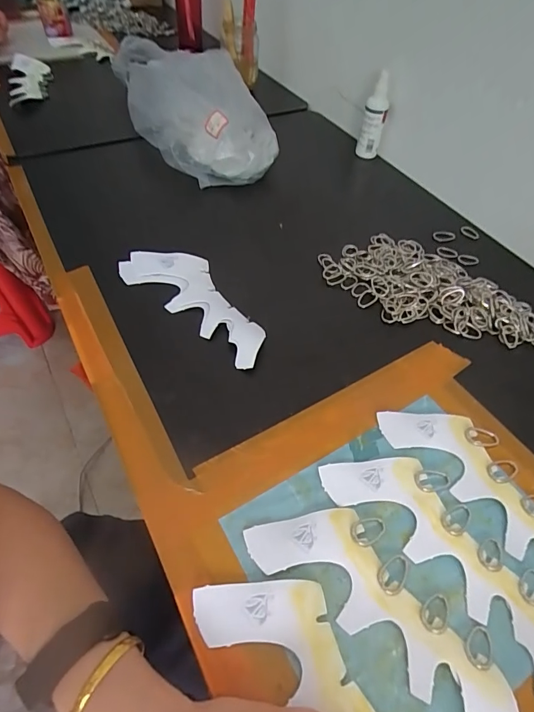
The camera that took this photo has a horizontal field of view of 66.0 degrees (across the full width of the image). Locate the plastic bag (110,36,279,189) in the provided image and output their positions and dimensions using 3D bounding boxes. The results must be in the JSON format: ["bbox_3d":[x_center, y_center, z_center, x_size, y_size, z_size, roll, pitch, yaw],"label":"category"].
[{"bbox_3d":[-0.131,-0.448,0.709,0.204,0.133,0.402,-15,55,-17],"label":"plastic bag"}]

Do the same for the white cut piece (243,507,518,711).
[{"bbox_3d":[0.088,0.188,0.305,0.215,0.009,0.075,38,60,22],"label":"white cut piece"}]

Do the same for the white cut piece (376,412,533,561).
[{"bbox_3d":[0.199,0.123,0.367,0.079,0.007,0.215,-24,58,-22],"label":"white cut piece"}]

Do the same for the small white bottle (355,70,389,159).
[{"bbox_3d":[0.185,-0.410,0.708,0.039,0.134,0.032,13,52,5],"label":"small white bottle"}]

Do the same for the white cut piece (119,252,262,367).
[{"bbox_3d":[-0.079,-0.072,0.491,0.222,0.012,0.084,36,62,21],"label":"white cut piece"}]

